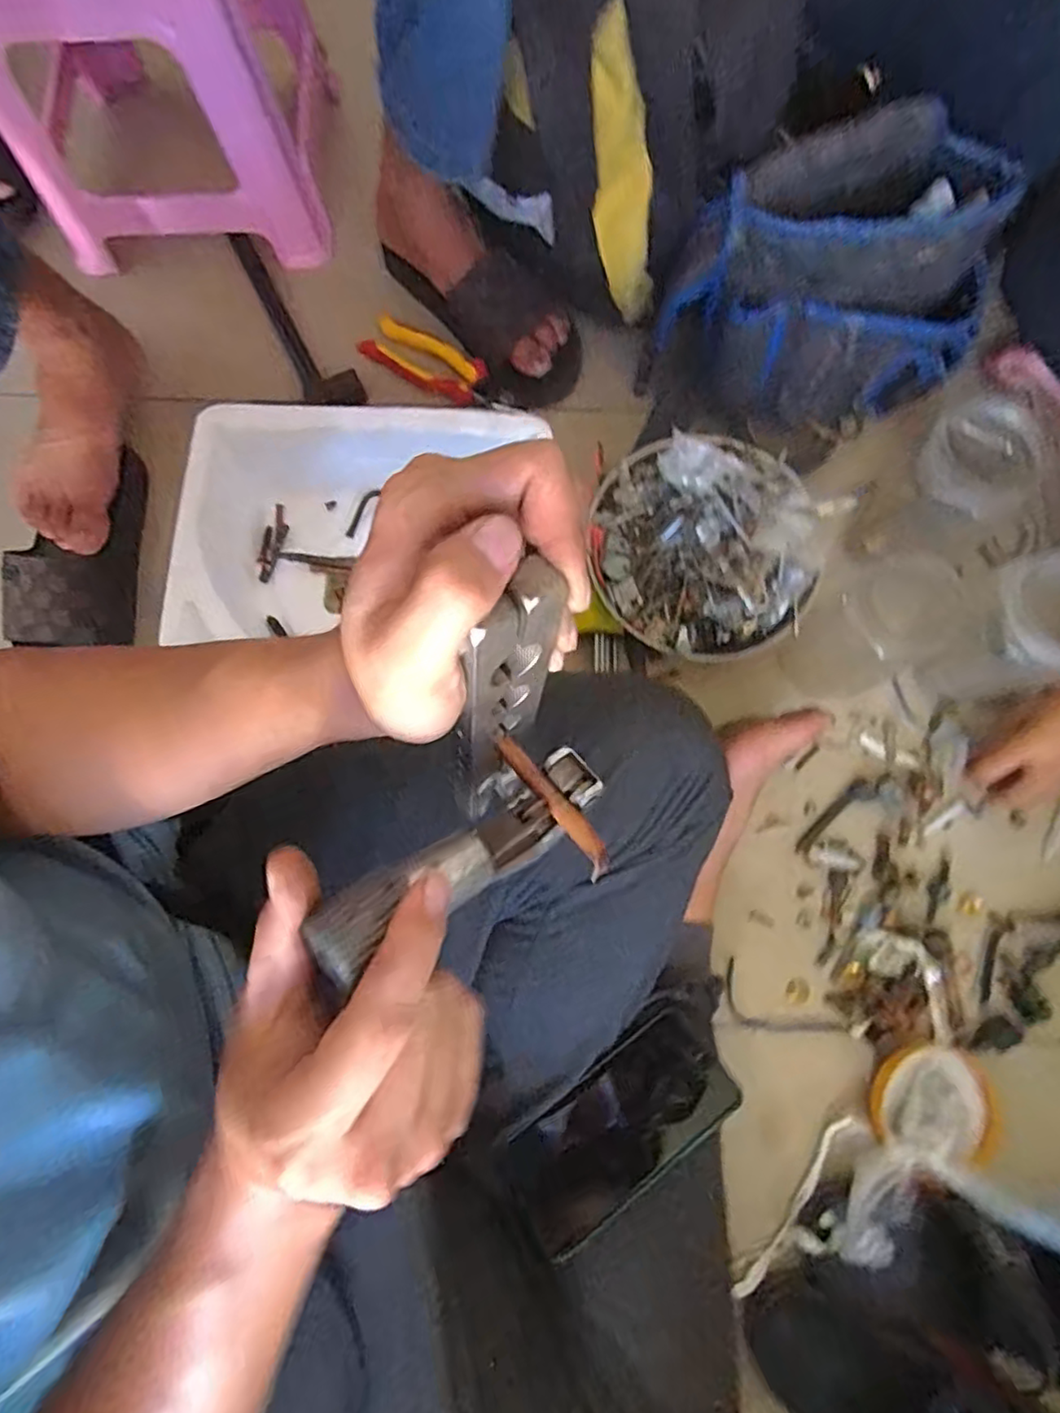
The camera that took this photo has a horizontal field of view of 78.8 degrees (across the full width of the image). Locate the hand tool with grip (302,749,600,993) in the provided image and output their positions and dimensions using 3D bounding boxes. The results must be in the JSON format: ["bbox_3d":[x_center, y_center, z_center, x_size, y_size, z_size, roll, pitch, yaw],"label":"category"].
[{"bbox_3d":[-0.025,0.056,0.248,0.123,0.027,0.034,-28,78,-35],"label":"hand tool with grip"}]

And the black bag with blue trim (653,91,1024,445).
[{"bbox_3d":[0.280,-0.371,0.581,0.273,0.160,0.178,-22,79,-4],"label":"black bag with blue trim"}]

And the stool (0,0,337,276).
[{"bbox_3d":[-0.369,-0.651,0.627,0.275,0.240,0.282,-4,79,0],"label":"stool"}]

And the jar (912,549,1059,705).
[{"bbox_3d":[0.410,-0.063,0.540,0.110,0.115,0.097,-6,79,-1],"label":"jar"}]

